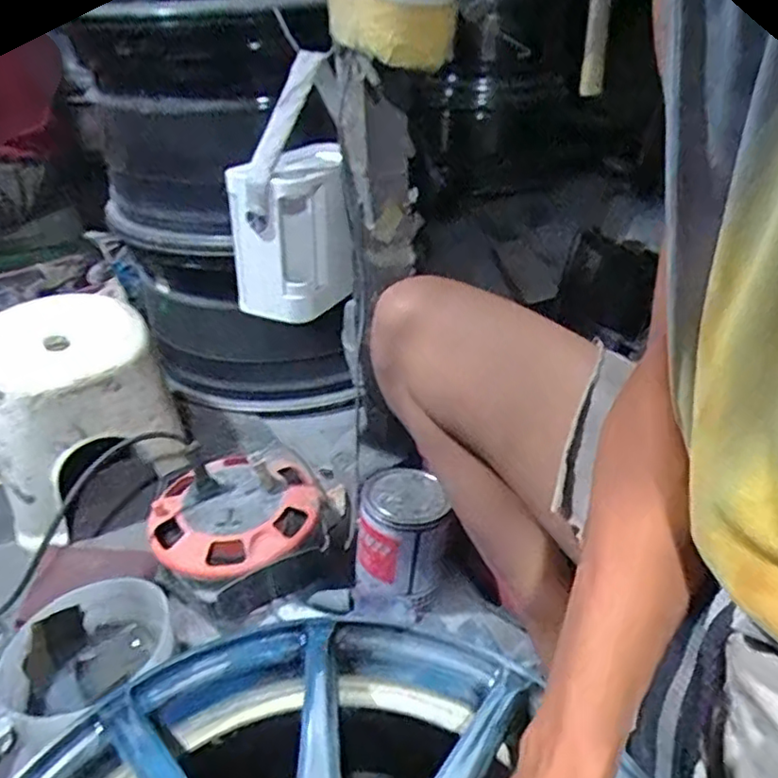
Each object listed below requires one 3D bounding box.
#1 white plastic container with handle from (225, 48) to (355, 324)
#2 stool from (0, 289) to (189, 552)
[{"bbox_3d":[-0.094,-0.225,0.730,0.101,0.273,0.183,20,37,27],"label":"white plastic container with handle"},{"bbox_3d":[-0.440,0.018,0.900,0.216,0.226,0.240,-22,38,-28],"label":"stool"}]

